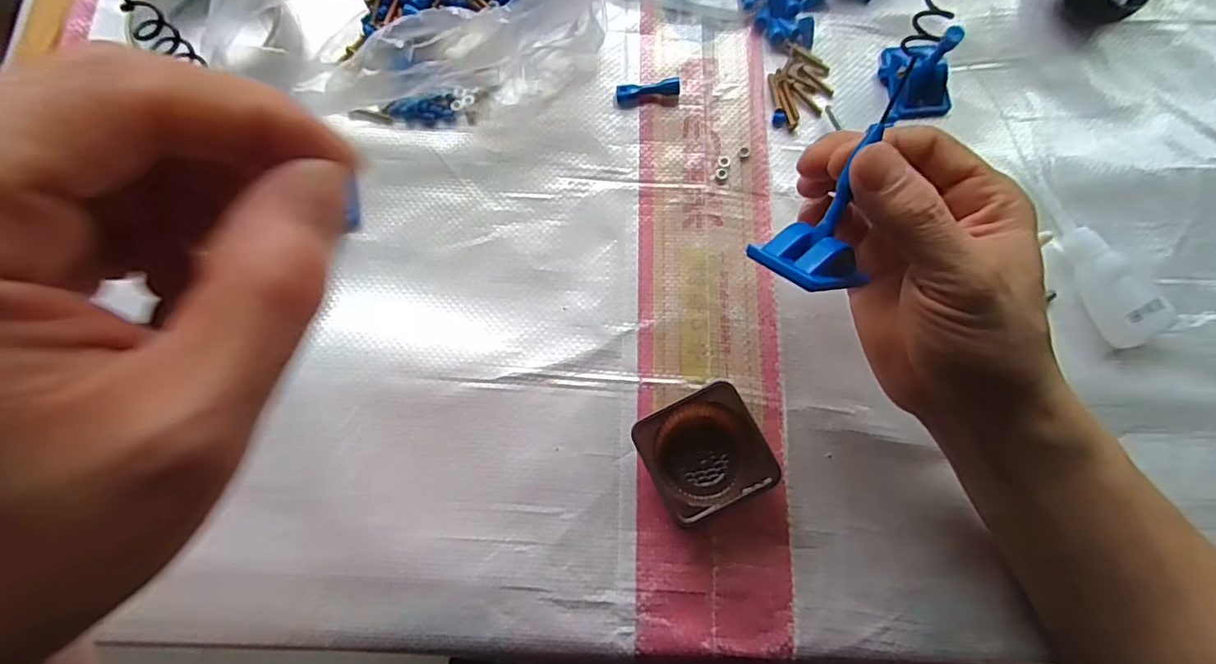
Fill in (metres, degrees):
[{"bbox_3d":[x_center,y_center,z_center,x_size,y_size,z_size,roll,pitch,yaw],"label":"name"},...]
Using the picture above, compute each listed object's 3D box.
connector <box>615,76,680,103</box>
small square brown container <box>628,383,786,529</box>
[{"bbox_3d":[0.023,-0.141,0.341,0.037,0.011,0.008,-5,76,-3],"label":"connector"},{"bbox_3d":[0.046,0.059,0.280,0.053,0.028,0.055,-26,79,-8],"label":"small square brown container"}]

